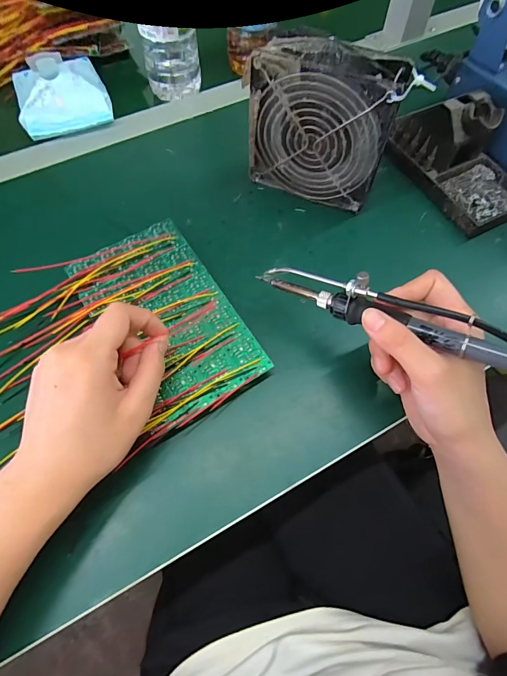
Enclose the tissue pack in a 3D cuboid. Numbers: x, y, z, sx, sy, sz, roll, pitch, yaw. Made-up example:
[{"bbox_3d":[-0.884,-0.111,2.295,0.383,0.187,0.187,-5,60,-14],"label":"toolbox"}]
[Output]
[{"bbox_3d":[-0.215,-0.273,0.417,0.098,0.038,0.098,-19,67,-10],"label":"tissue pack"}]

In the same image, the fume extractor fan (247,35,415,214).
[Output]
[{"bbox_3d":[0.056,-0.182,0.330,0.118,0.131,0.040,17,66,7],"label":"fume extractor fan"}]

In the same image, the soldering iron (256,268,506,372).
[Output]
[{"bbox_3d":[0.093,-0.019,0.244,0.206,0.034,0.025,24,66,25],"label":"soldering iron"}]

